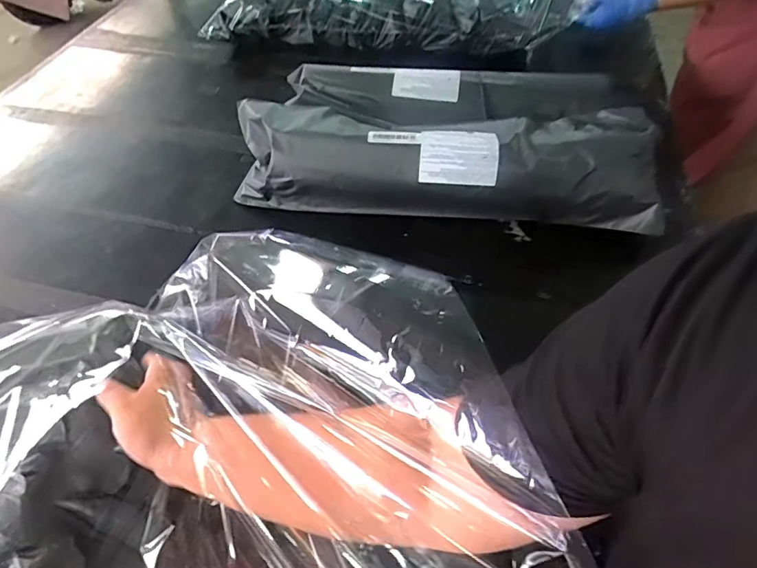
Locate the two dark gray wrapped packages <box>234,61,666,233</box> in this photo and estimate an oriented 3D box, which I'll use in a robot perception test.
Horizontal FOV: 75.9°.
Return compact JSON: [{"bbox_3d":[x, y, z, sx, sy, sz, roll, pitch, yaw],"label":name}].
[{"bbox_3d":[0.099,-0.213,0.729,0.573,0.120,0.284,7,52,5],"label":"two dark gray wrapped packages"}]

